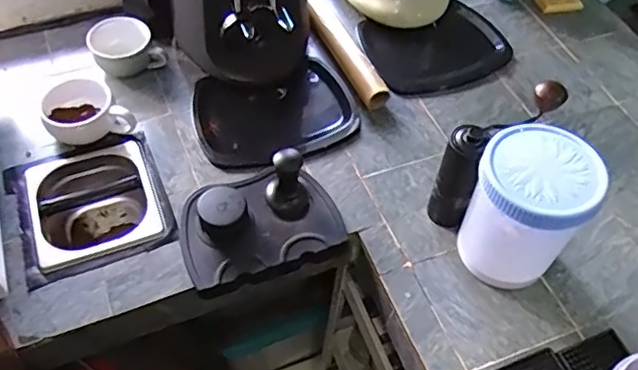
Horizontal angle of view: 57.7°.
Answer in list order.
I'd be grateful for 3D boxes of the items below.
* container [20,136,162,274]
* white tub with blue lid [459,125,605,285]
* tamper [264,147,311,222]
[{"bbox_3d":[-0.306,0.053,0.814,0.163,0.129,0.175,-19,56,-16],"label":"container"},{"bbox_3d":[0.238,0.032,0.685,0.120,0.175,0.122,2,53,-2],"label":"white tub with blue lid"},{"bbox_3d":[-0.040,0.001,0.755,0.058,0.086,0.054,0,53,-3],"label":"tamper"}]

